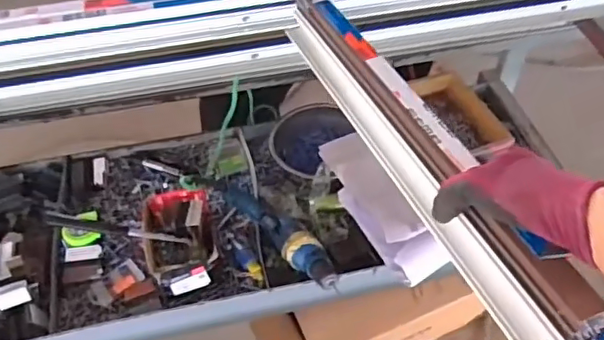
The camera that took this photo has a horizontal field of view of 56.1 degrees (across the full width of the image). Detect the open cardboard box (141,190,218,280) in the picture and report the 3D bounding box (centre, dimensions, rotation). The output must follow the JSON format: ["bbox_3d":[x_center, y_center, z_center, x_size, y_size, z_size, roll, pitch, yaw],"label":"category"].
[{"bbox_3d":[-0.221,0.112,1.017,0.121,0.080,0.189,-13,50,-10],"label":"open cardboard box"}]

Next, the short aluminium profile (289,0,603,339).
[{"bbox_3d":[0.101,-0.047,0.612,0.045,0.085,0.577,-17,45,-13],"label":"short aluminium profile"}]

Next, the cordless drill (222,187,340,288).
[{"bbox_3d":[-0.028,0.111,0.992,0.254,0.059,0.063,36,58,28],"label":"cordless drill"}]

